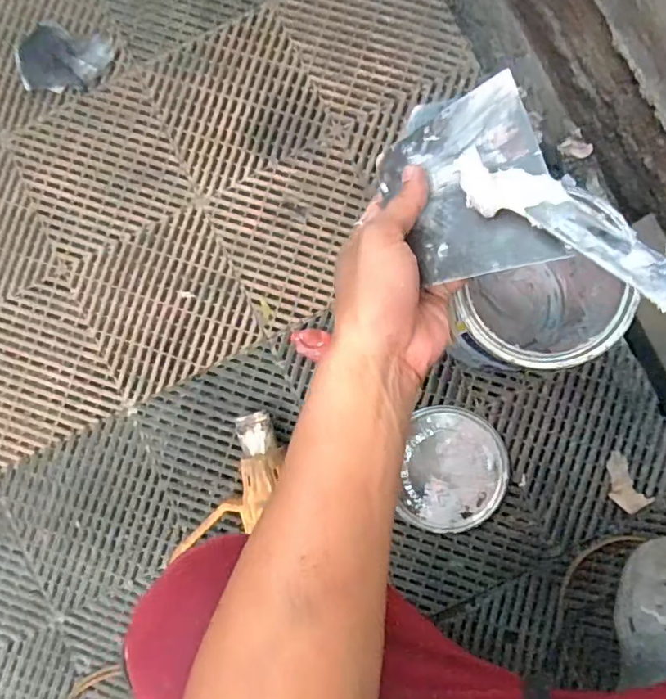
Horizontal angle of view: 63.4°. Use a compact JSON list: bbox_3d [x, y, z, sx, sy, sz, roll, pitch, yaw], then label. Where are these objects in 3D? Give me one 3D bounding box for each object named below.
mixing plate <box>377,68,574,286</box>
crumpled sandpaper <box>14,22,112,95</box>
[{"bbox_3d":[0.079,-0.102,0.335,0.096,0.007,0.139,-19,61,24],"label":"mixing plate"},{"bbox_3d":[-0.358,-0.388,0.719,0.121,0.008,0.089,6,88,2],"label":"crumpled sandpaper"}]

